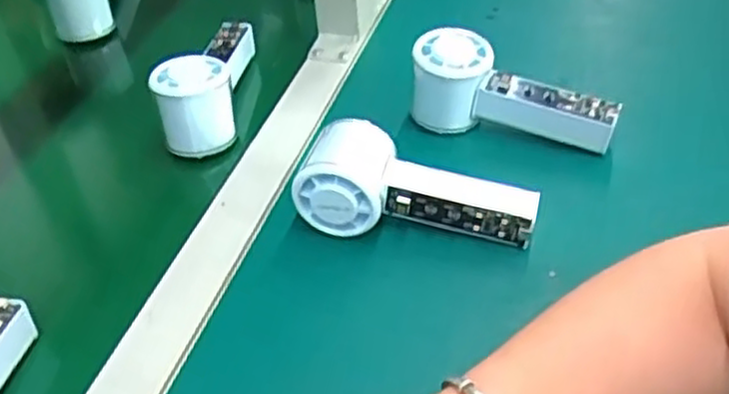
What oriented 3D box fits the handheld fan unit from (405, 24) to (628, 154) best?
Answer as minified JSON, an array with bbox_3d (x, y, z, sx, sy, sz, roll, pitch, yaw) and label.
[{"bbox_3d":[0.110,-0.080,0.557,0.149,0.062,0.045,8,43,13],"label":"handheld fan unit"}]

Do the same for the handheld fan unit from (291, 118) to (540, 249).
[{"bbox_3d":[0.034,-0.005,0.498,0.155,0.056,0.060,10,42,-4],"label":"handheld fan unit"}]

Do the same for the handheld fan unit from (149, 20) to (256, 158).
[{"bbox_3d":[-0.123,-0.096,0.601,0.058,0.066,0.136,-2,42,2],"label":"handheld fan unit"}]

